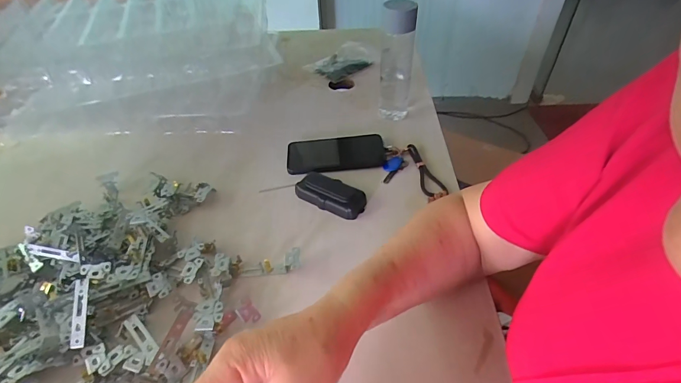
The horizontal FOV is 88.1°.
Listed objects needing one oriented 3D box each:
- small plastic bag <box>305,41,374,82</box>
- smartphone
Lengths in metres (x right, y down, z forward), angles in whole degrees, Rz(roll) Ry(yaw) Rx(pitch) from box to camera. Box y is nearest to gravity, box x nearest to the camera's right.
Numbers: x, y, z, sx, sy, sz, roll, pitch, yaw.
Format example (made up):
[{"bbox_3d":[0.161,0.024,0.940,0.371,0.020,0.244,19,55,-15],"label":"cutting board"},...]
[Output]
[{"bbox_3d":[0.012,-0.324,0.882,0.115,0.030,0.173,31,53,30],"label":"small plastic bag"},{"bbox_3d":[-0.008,-0.065,0.615,0.165,0.015,0.087,-8,44,-5],"label":"smartphone"}]

